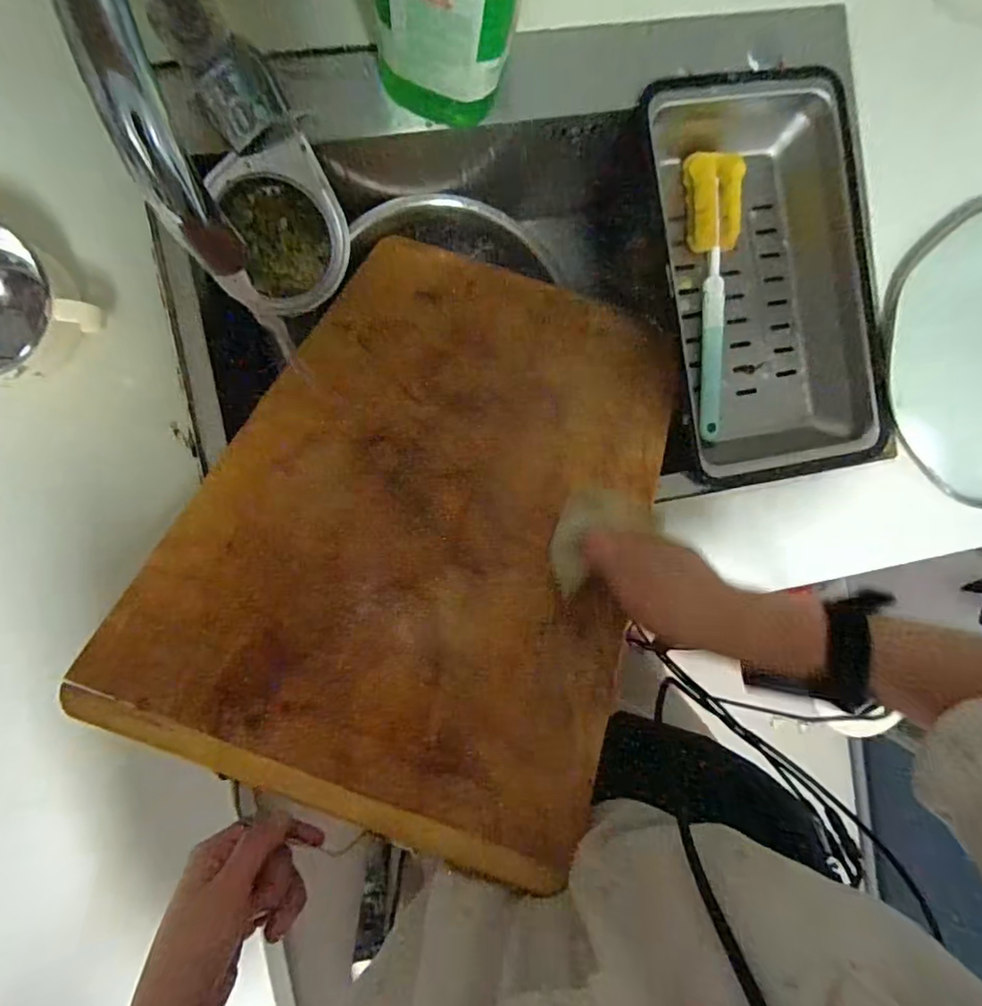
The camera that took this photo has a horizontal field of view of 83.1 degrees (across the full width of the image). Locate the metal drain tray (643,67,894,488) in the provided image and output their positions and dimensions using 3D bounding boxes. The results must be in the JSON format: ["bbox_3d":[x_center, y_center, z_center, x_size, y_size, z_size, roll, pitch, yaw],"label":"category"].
[{"bbox_3d":[0.273,-0.224,0.579,0.208,0.079,0.385,-12,95,-6],"label":"metal drain tray"}]

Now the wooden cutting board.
[{"bbox_3d":[-0.042,-0.020,0.485,0.360,0.028,0.517,20,60,3],"label":"wooden cutting board"}]

